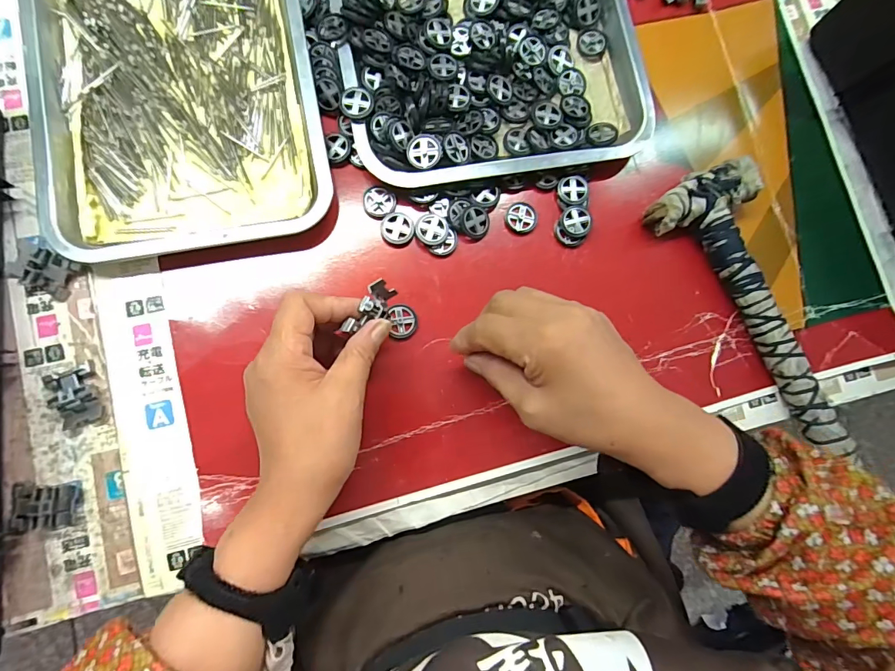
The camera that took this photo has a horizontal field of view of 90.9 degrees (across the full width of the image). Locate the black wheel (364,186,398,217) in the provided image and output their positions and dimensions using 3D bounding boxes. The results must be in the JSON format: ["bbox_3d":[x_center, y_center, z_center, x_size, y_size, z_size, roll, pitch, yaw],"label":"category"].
[{"bbox_3d":[-0.057,-0.112,0.370,0.027,0.005,0.025,1,83,-5],"label":"black wheel"}]

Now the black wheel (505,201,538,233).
[{"bbox_3d":[0.064,-0.102,0.379,0.027,0.004,0.026,1,83,-5],"label":"black wheel"}]

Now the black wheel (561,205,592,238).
[{"bbox_3d":[0.109,-0.097,0.375,0.025,0.009,0.026,1,83,-5],"label":"black wheel"}]

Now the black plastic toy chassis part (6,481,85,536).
[{"bbox_3d":[-0.284,0.121,0.311,0.045,0.010,0.033,-5,83,-6],"label":"black plastic toy chassis part"}]

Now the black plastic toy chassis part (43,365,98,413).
[{"bbox_3d":[-0.274,0.040,0.321,0.029,0.011,0.032,-24,85,-8],"label":"black plastic toy chassis part"}]

